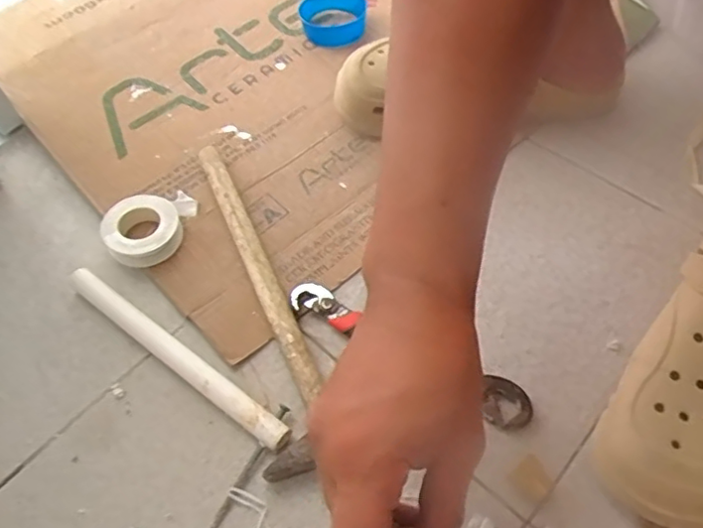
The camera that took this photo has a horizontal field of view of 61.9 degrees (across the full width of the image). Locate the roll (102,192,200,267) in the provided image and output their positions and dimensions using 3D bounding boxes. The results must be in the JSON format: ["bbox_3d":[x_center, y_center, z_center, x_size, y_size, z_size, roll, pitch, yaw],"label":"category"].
[{"bbox_3d":[-0.180,-0.036,0.534,0.087,0.034,0.065,-36,62,-17],"label":"roll"}]

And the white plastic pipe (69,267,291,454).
[{"bbox_3d":[-0.144,0.071,0.475,0.240,0.019,0.021,32,65,22],"label":"white plastic pipe"}]

